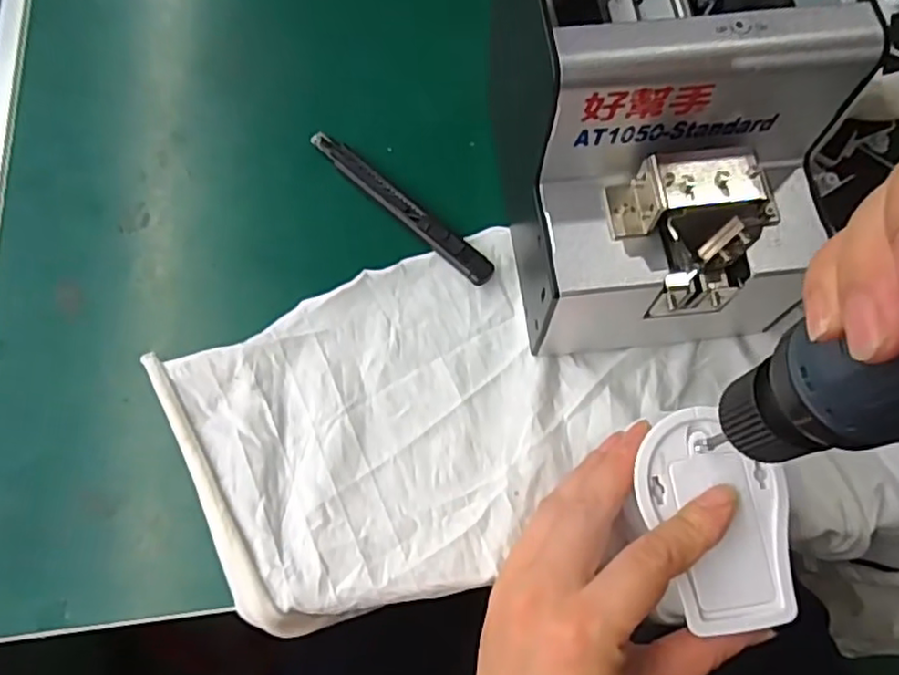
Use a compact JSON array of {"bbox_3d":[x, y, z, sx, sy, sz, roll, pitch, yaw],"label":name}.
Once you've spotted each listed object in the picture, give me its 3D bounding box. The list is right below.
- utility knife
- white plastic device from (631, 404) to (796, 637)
[{"bbox_3d":[-0.028,-0.075,0.373,0.132,0.007,0.018,40,75,14],"label":"utility knife"},{"bbox_3d":[0.110,0.074,0.273,0.059,0.012,0.085,1,70,1],"label":"white plastic device"}]

